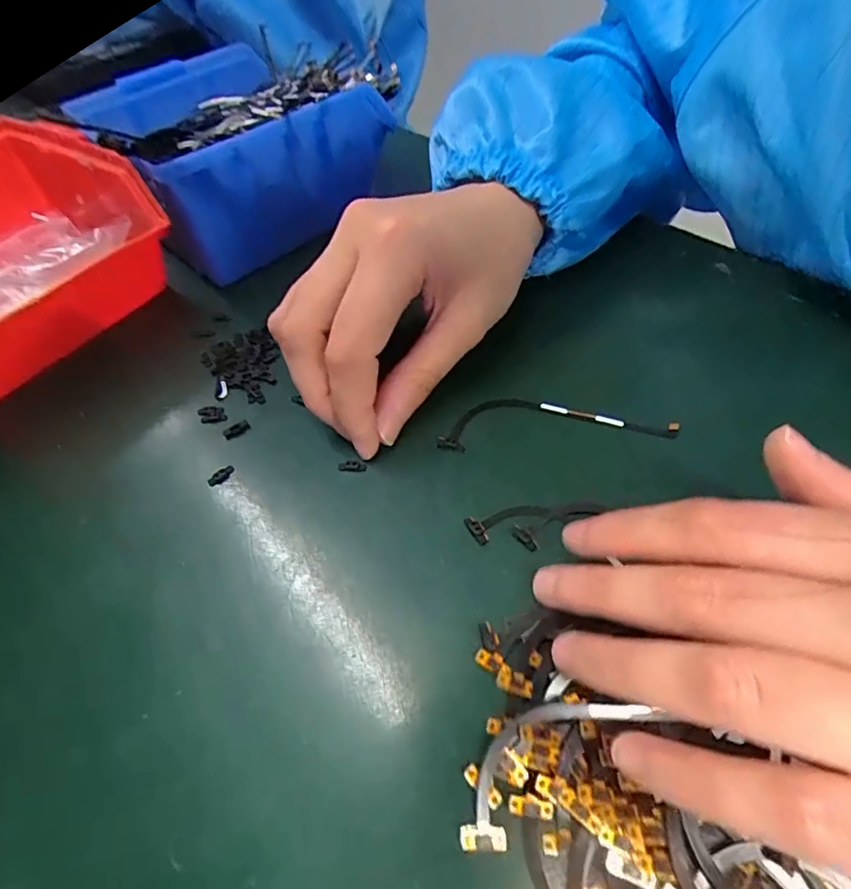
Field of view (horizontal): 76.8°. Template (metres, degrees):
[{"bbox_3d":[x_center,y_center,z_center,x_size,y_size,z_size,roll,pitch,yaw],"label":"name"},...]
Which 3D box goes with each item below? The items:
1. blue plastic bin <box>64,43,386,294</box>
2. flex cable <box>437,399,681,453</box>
[{"bbox_3d":[-0.099,-0.171,0.300,0.145,0.059,0.132,-31,59,-16],"label":"blue plastic bin"},{"bbox_3d":[0.050,-0.010,0.208,0.088,0.006,0.024,-2,55,3],"label":"flex cable"}]

